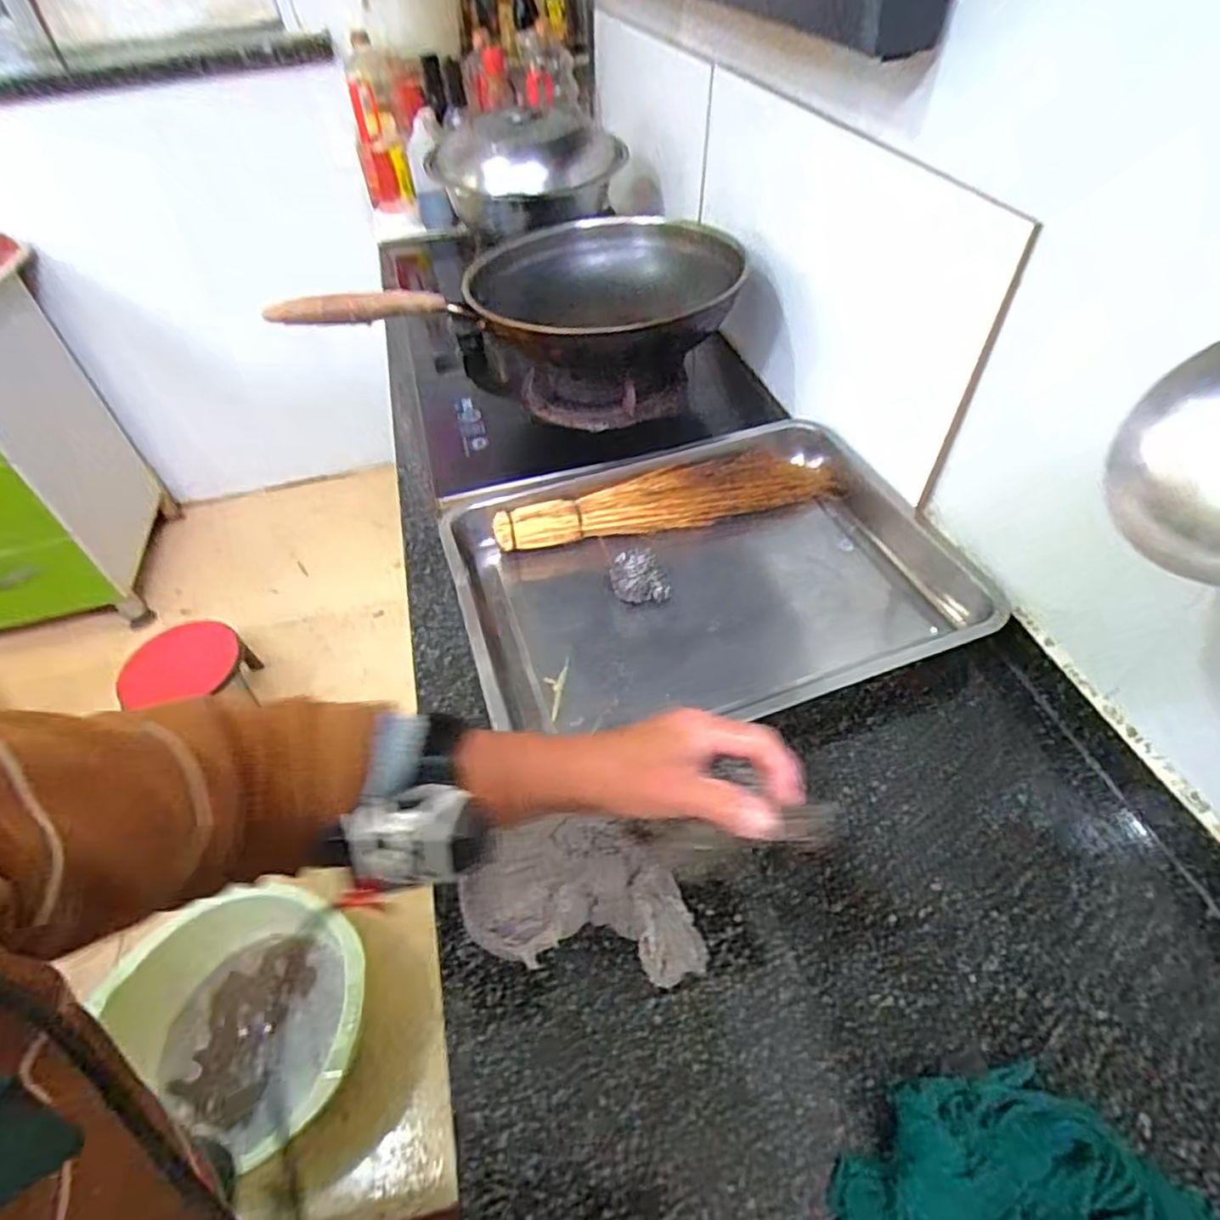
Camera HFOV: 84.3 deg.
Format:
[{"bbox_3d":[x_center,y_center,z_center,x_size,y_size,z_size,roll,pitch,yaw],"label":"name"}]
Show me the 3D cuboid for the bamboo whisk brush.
[{"bbox_3d":[0.064,-0.116,0.715,0.370,0.040,0.066,-14,49,-8],"label":"bamboo whisk brush"}]

